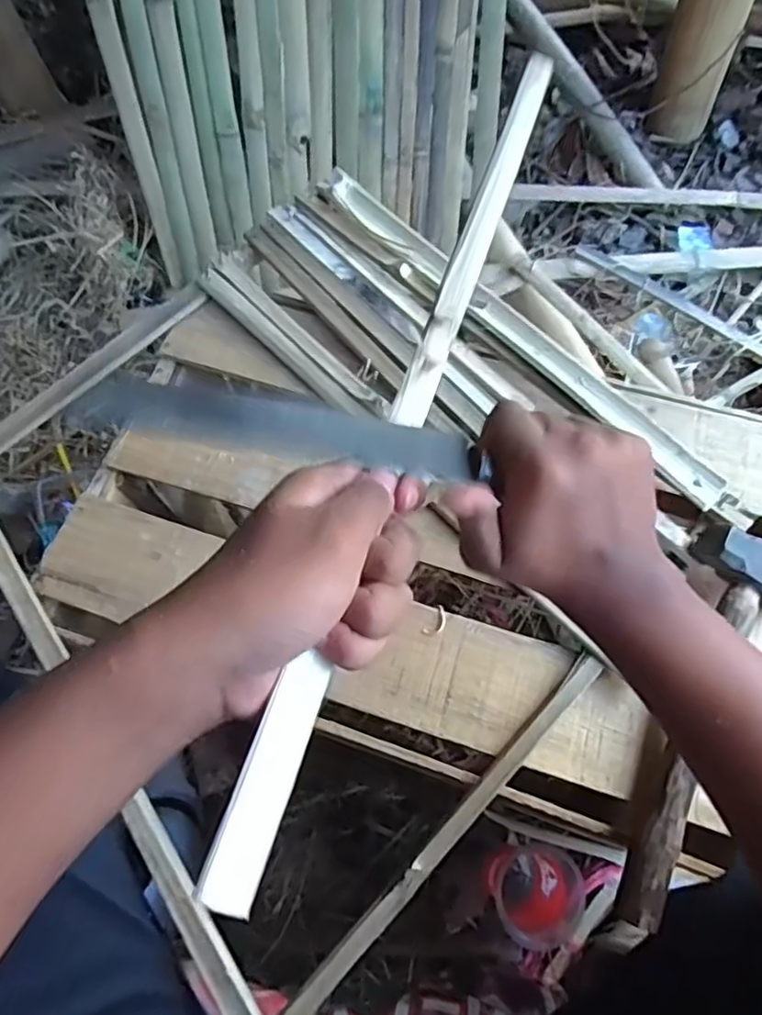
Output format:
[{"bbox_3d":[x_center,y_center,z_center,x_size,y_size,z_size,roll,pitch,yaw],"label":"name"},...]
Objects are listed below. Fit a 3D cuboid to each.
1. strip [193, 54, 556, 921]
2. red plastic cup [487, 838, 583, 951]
[{"bbox_3d":[0.028,-0.081,0.333,0.020,0.013,0.520,18,64,5],"label":"strip"},{"bbox_3d":[0.168,0.417,0.687,0.089,0.075,0.084,-1,68,3],"label":"red plastic cup"}]

